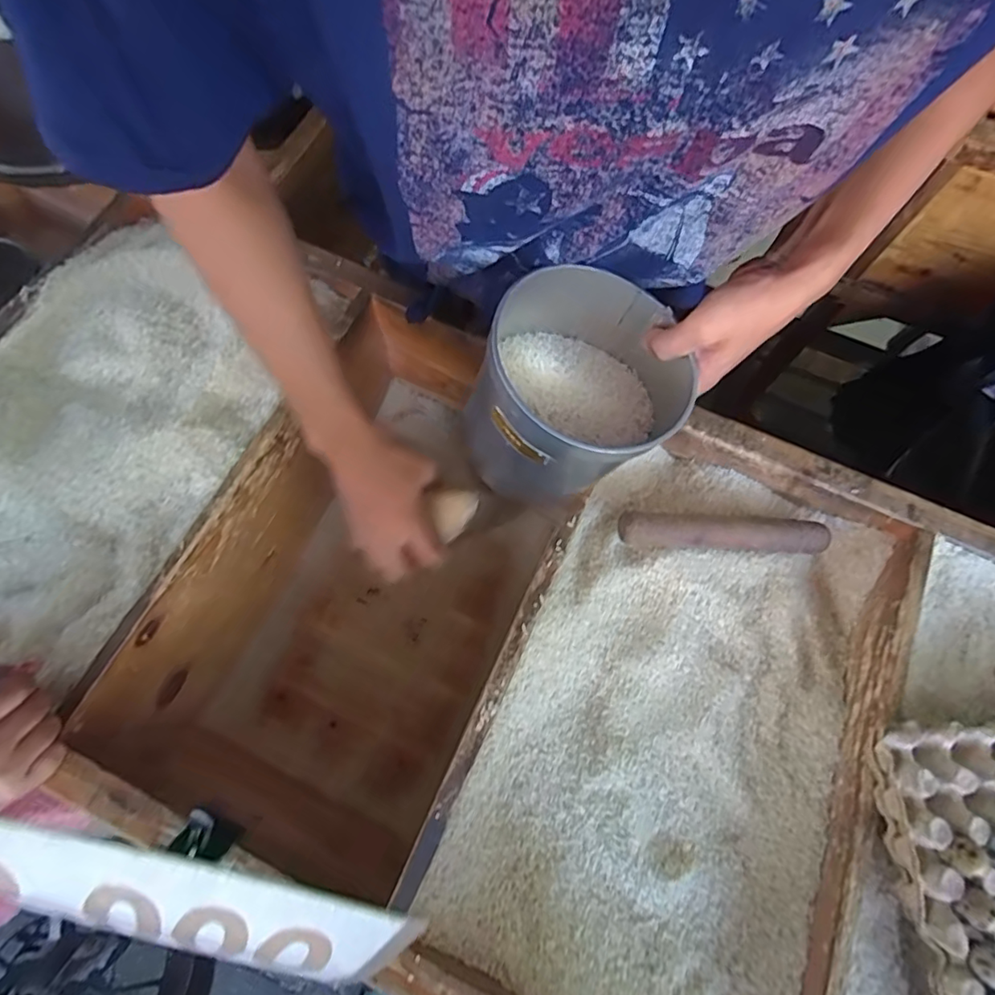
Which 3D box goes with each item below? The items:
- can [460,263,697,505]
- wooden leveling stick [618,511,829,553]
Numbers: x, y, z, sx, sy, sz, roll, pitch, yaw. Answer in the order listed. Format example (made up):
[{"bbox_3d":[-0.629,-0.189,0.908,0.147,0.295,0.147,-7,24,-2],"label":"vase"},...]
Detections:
[{"bbox_3d":[0.060,-0.071,0.420,0.144,0.156,0.135,1,68,-2],"label":"can"},{"bbox_3d":[0.214,0.036,0.513,0.194,0.032,0.031,2,68,-2],"label":"wooden leveling stick"}]

